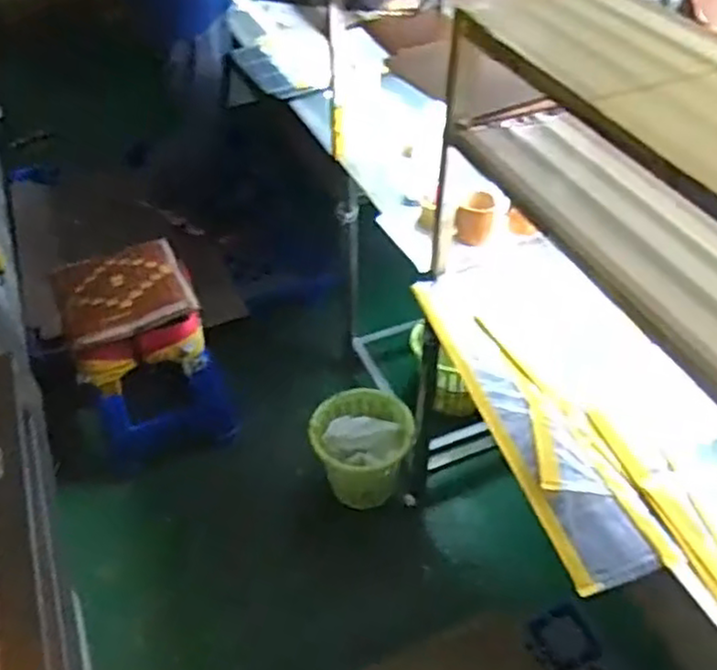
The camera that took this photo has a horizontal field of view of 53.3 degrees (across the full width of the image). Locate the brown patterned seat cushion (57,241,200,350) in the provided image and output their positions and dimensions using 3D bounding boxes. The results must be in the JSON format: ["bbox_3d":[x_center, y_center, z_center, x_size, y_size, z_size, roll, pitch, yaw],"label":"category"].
[{"bbox_3d":[-0.598,-0.114,1.800,0.319,0.065,0.312,-23,48,-21],"label":"brown patterned seat cushion"}]

